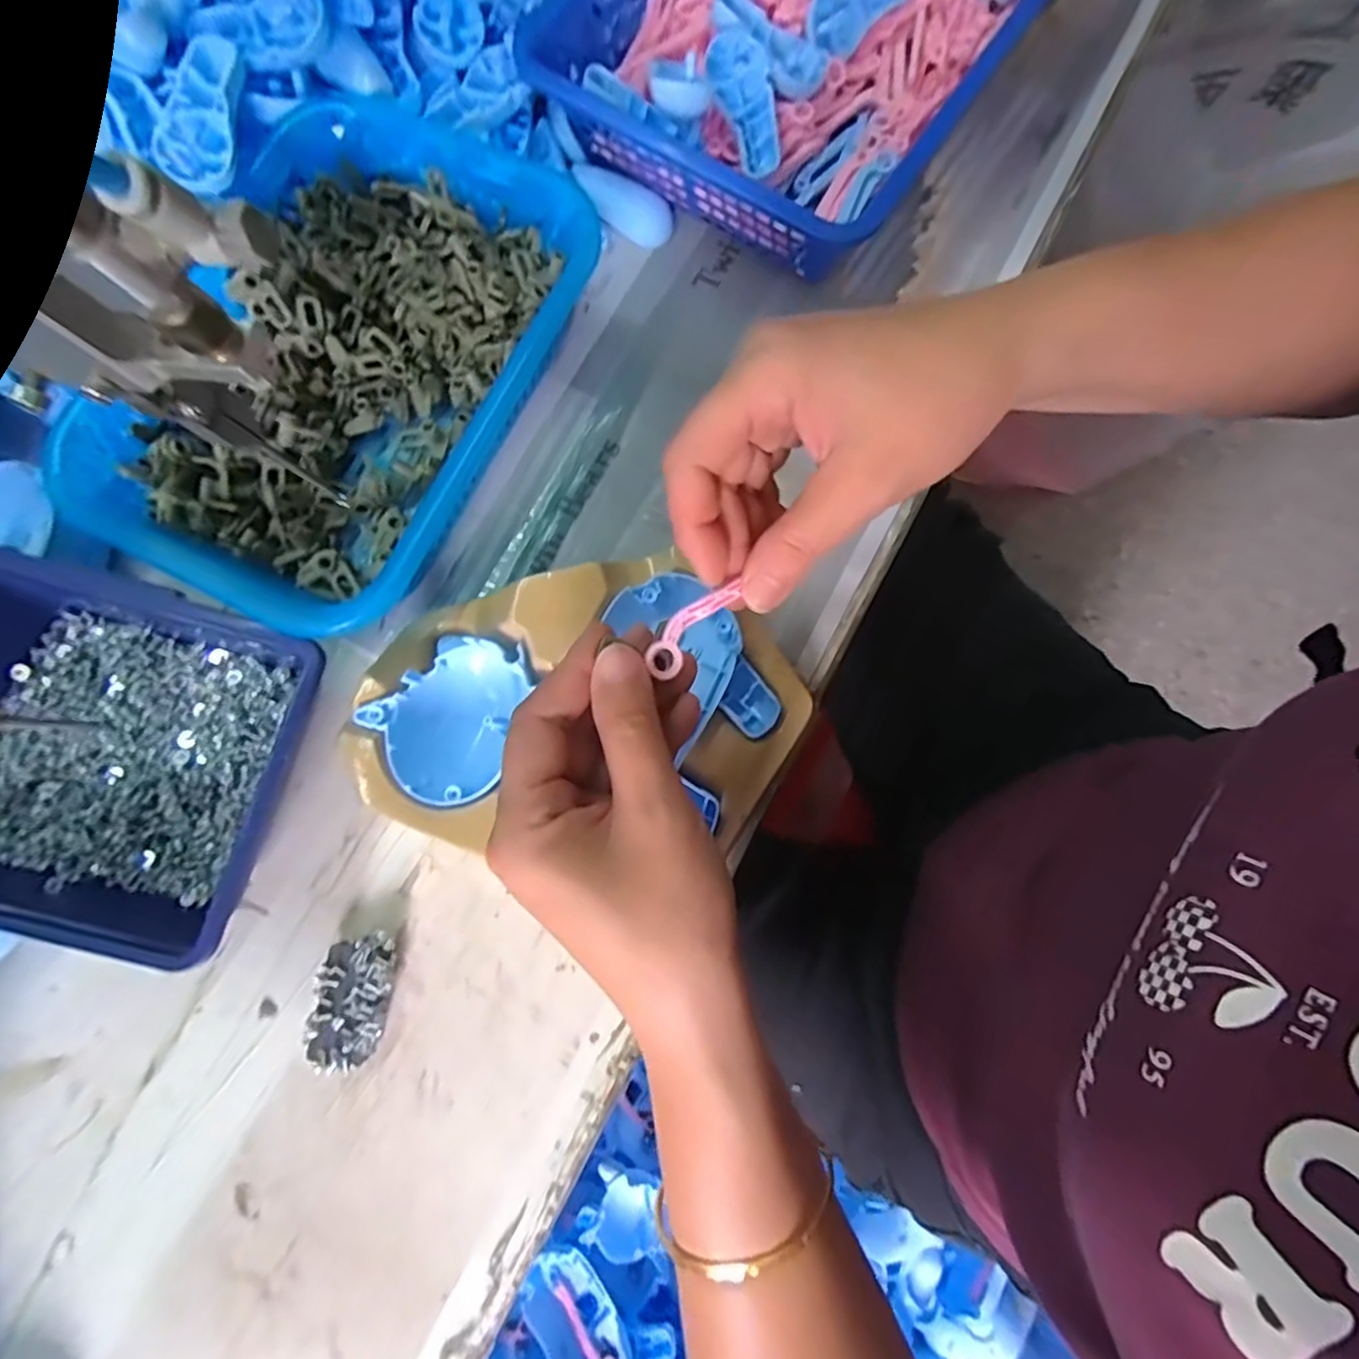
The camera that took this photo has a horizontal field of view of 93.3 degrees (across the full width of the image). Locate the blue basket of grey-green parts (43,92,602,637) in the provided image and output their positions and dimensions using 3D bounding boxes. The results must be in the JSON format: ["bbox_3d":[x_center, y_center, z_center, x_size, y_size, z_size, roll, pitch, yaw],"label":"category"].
[{"bbox_3d":[-0.170,-0.162,0.334,0.192,0.058,0.263,26,81,6],"label":"blue basket of grey-green parts"}]

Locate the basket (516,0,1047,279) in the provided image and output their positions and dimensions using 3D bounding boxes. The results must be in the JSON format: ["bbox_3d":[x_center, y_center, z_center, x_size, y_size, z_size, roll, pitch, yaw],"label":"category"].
[{"bbox_3d":[0.075,-0.376,0.362,0.216,0.071,0.288,34,82,8],"label":"basket"}]

